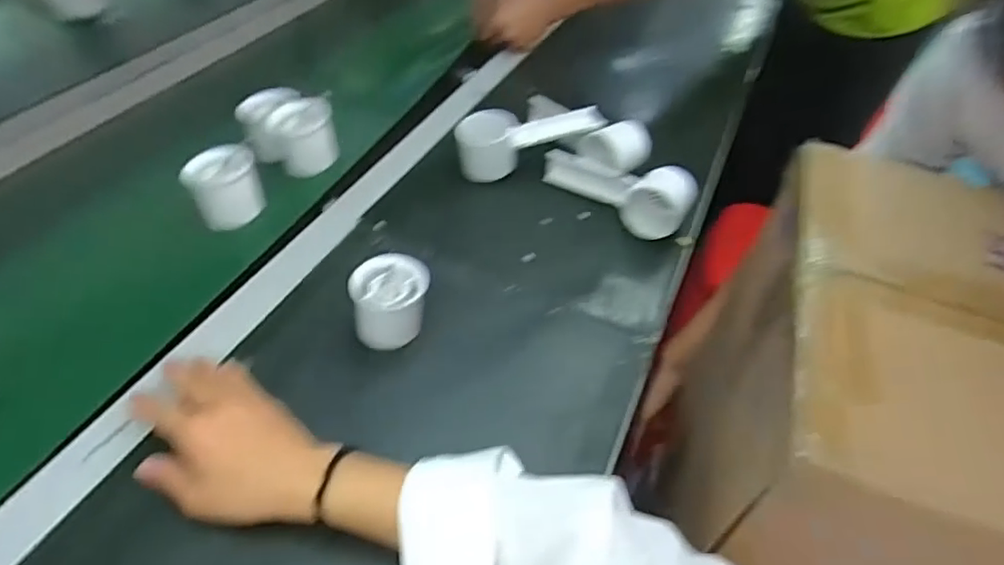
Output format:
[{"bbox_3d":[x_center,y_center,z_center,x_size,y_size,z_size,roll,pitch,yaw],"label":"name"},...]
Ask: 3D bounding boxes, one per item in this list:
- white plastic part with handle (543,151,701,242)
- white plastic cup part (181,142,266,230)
[{"bbox_3d":[0.120,-0.104,0.660,0.162,0.048,0.060,29,49,20],"label":"white plastic part with handle"},{"bbox_3d":[-0.259,-0.086,0.588,0.062,0.065,0.051,-22,52,-27],"label":"white plastic cup part"}]

